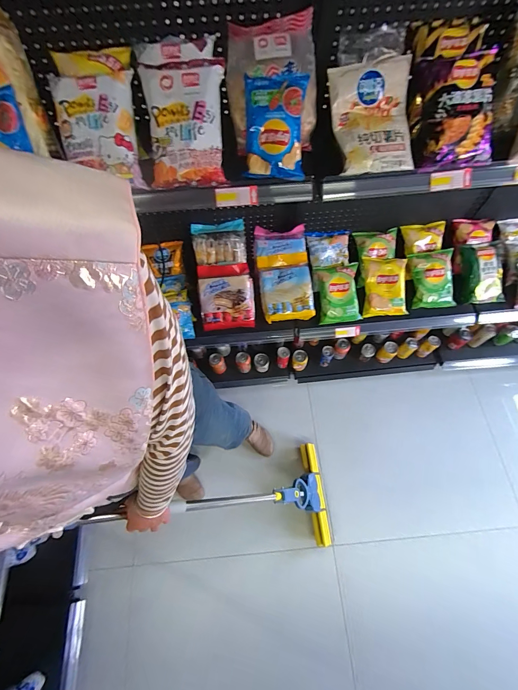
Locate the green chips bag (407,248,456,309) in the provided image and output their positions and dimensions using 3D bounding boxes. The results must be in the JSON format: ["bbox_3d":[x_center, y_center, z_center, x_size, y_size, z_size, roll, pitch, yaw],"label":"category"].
[{"bbox_3d":[0.657,-0.246,1.187,0.158,0.037,0.212,-7,96,9],"label":"green chips bag"}]

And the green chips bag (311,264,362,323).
[{"bbox_3d":[0.297,-0.191,1.181,0.160,0.055,0.211,-6,99,6],"label":"green chips bag"}]

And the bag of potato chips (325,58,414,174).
[{"bbox_3d":[0.248,-0.490,0.683,0.162,0.029,0.215,-10,97,-1],"label":"bag of potato chips"}]

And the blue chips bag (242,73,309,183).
[{"bbox_3d":[0.034,-0.463,0.671,0.125,0.188,0.050,0,21,-6],"label":"blue chips bag"}]

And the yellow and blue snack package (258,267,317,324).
[{"bbox_3d":[0.105,-0.187,1.163,0.185,0.050,0.186,-7,91,-2],"label":"yellow and blue snack package"}]

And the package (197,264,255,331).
[{"bbox_3d":[-0.117,-0.173,1.137,0.189,0.045,0.230,-4,97,0],"label":"package"}]

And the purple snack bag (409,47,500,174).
[{"bbox_3d":[0.422,-0.504,0.684,0.168,0.082,0.215,-5,108,0],"label":"purple snack bag"}]

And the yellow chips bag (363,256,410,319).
[{"bbox_3d":[0.477,-0.222,1.187,0.158,0.050,0.222,-1,95,15],"label":"yellow chips bag"}]

